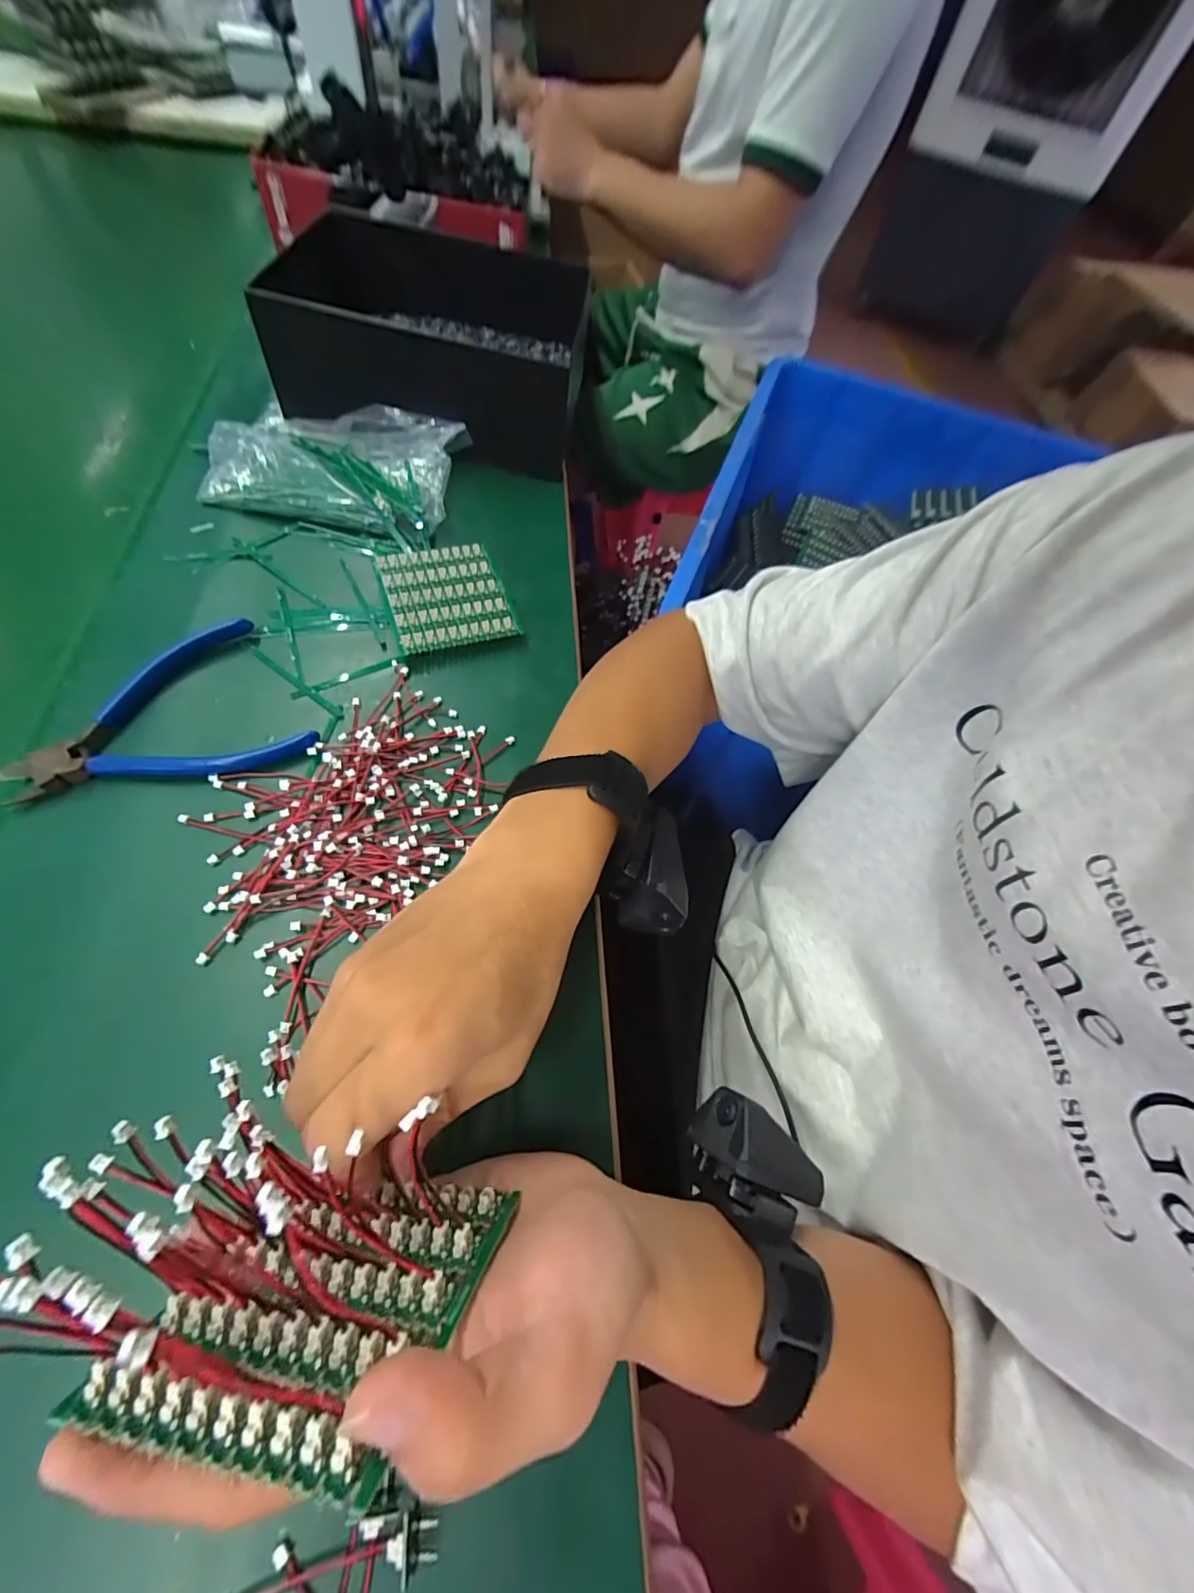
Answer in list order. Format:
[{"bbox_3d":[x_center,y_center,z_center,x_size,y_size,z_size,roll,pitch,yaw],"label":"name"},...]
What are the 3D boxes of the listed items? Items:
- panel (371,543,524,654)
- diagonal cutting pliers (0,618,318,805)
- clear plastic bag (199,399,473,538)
[{"bbox_3d":[-0.104,-0.138,0.367,0.078,0.015,0.082,-17,66,-16],"label":"panel"},{"bbox_3d":[-0.243,-0.037,0.298,0.137,0.017,0.102,-34,71,-22],"label":"diagonal cutting pliers"},{"bbox_3d":[-0.198,-0.257,0.409,0.168,0.026,0.113,10,61,-2],"label":"clear plastic bag"}]

